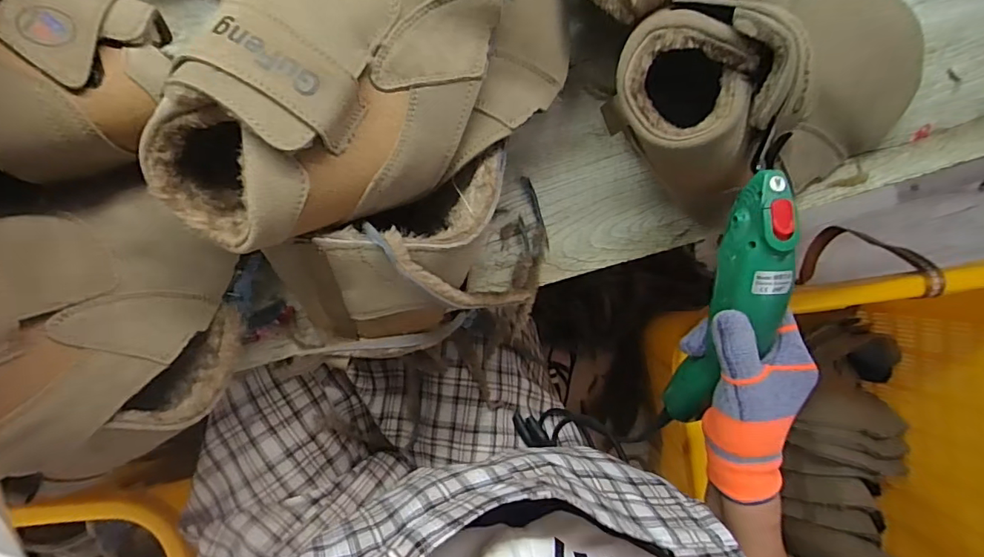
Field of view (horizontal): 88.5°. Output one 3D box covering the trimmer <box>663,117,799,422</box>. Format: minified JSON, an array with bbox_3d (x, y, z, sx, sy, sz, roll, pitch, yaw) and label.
[{"bbox_3d":[0.172,0.019,0.360,0.041,0.053,0.233,5,123,-1],"label":"trimmer"}]

